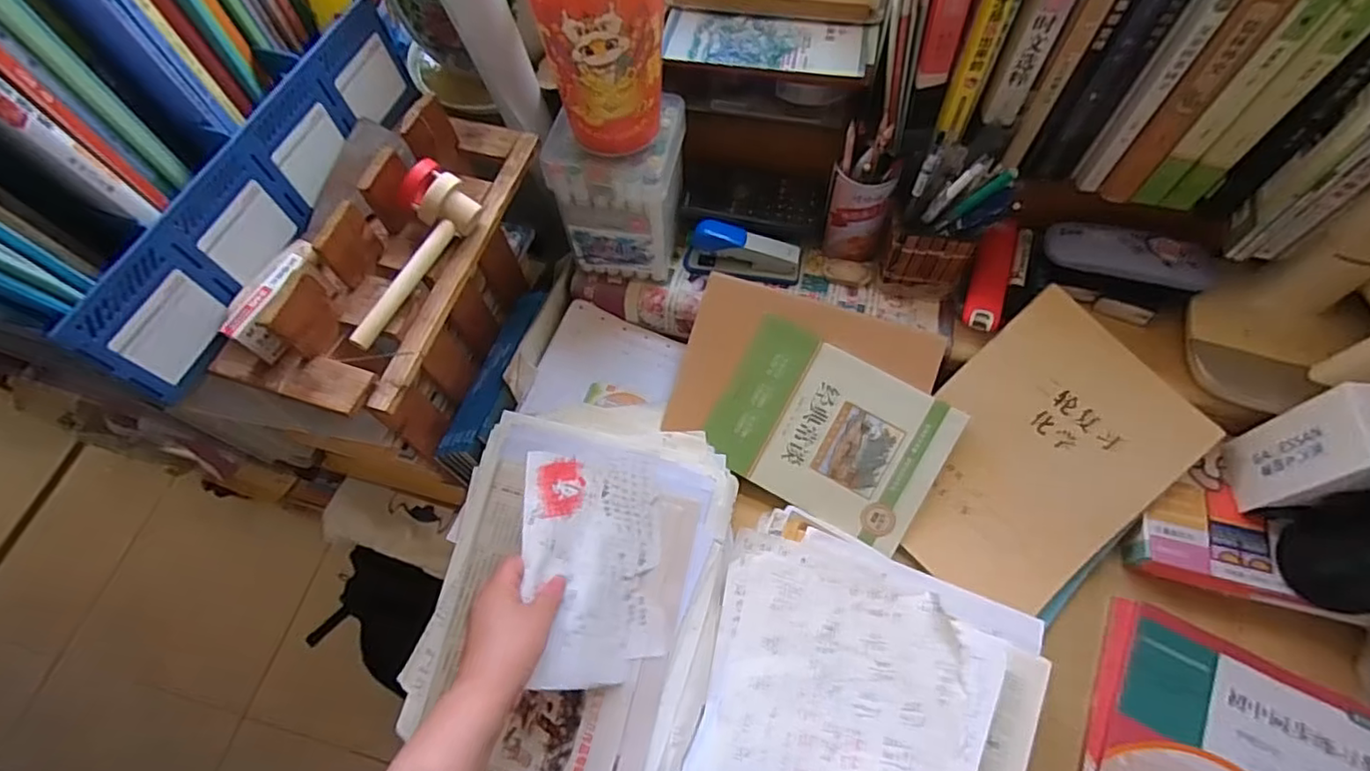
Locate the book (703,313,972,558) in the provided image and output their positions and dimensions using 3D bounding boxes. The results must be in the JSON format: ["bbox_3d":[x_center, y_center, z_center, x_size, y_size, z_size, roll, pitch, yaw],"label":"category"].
[{"bbox_3d":[0.147,0.048,0.634,0.222,0.010,0.160,28,91,10],"label":"book"}]

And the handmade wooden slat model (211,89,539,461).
[{"bbox_3d":[-0.204,-0.069,0.535,0.094,0.245,0.261,16,66,11],"label":"handmade wooden slat model"}]

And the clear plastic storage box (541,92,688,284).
[{"bbox_3d":[-0.063,-0.201,0.644,0.118,0.153,0.111,6,64,6],"label":"clear plastic storage box"}]

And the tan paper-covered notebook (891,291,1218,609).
[{"bbox_3d":[0.340,0.075,0.612,0.210,0.014,0.278,45,96,9],"label":"tan paper-covered notebook"}]

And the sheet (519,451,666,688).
[{"bbox_3d":[-0.079,0.162,0.547,0.129,0.023,0.197,8,79,-36],"label":"sheet"}]

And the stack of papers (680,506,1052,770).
[{"bbox_3d":[0.129,0.273,0.488,0.253,0.035,0.315,21,67,13],"label":"stack of papers"}]

